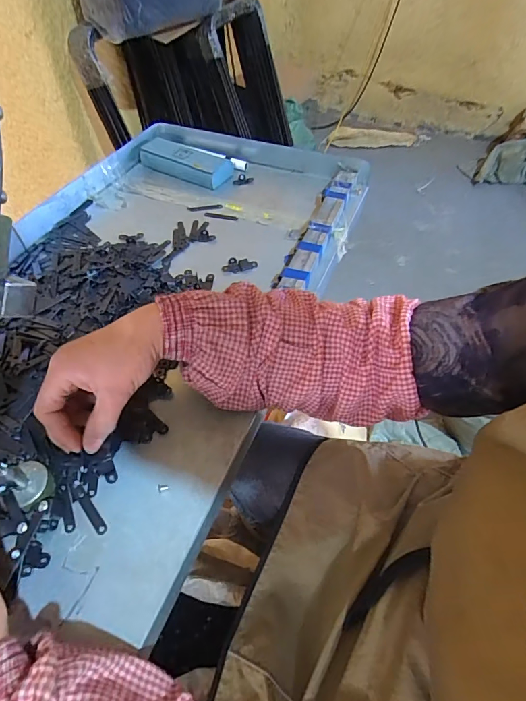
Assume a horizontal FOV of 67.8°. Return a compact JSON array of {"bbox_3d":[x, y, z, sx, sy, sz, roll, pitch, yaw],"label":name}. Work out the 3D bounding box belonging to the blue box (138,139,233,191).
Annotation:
[{"bbox_3d":[-0.132,-0.323,0.671,0.160,0.033,0.070,25,56,18],"label":"blue box"}]

